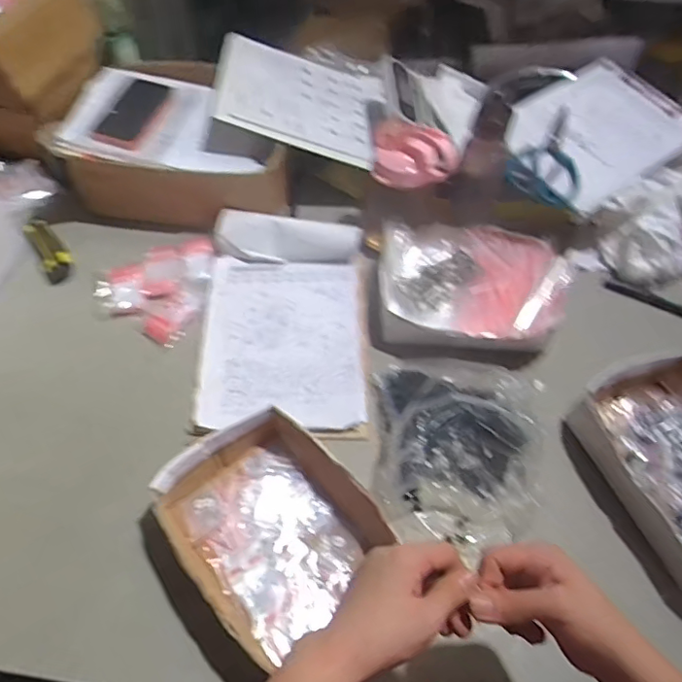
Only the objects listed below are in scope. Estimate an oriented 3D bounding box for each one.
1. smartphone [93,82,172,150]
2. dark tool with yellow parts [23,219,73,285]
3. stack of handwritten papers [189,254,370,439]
[{"bbox_3d":[-0.317,-0.357,0.859,0.070,0.009,0.158,20,60,-5],"label":"smartphone"},{"bbox_3d":[-0.450,-0.145,0.846,0.042,0.015,0.146,-29,61,-21],"label":"dark tool with yellow parts"},{"bbox_3d":[-0.075,0.000,0.762,0.221,0.016,0.290,0,55,-2],"label":"stack of handwritten papers"}]

